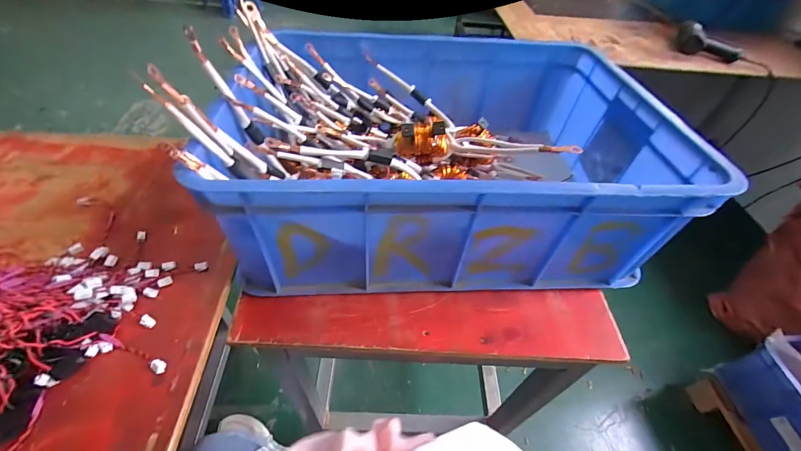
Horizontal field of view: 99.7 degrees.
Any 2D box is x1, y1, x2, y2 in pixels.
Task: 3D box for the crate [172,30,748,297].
[{"bbox_3d":[0.075,-0.126,0.546,0.584,0.193,0.421,1,48,-5],"label":"crate"}]

